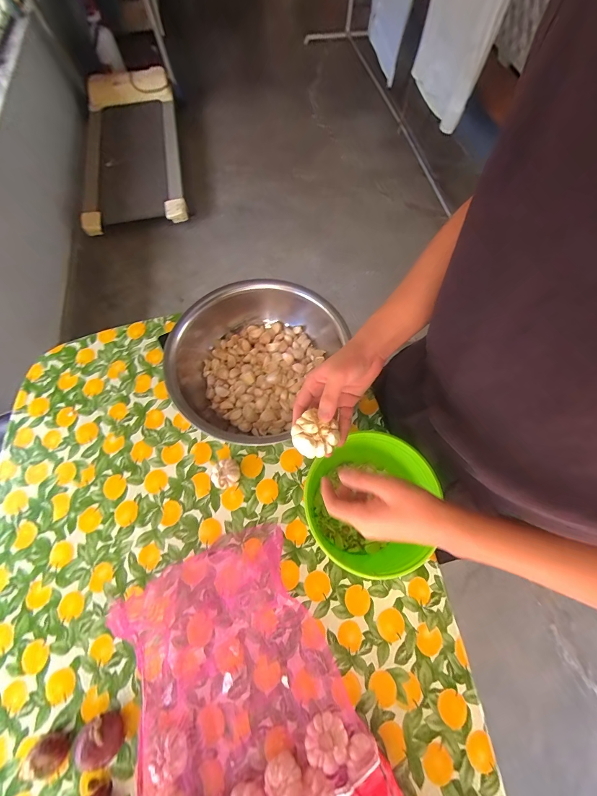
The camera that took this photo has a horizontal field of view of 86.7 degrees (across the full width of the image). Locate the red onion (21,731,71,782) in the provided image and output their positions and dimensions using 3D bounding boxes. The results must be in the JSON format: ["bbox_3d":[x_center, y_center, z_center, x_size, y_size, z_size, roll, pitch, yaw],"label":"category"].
[{"bbox_3d":[-0.386,0.547,0.486,0.059,0.047,0.048,-26,69,-10],"label":"red onion"}]

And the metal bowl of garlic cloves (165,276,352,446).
[{"bbox_3d":[-0.104,-0.081,0.699,0.368,0.128,0.375,0,67,1],"label":"metal bowl of garlic cloves"}]

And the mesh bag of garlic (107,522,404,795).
[{"bbox_3d":[-0.029,0.618,0.433,0.368,0.077,0.797,-27,69,-10],"label":"mesh bag of garlic"}]

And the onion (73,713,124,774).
[{"bbox_3d":[-0.304,0.527,0.493,0.058,0.048,0.056,0,67,1],"label":"onion"}]

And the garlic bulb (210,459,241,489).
[{"bbox_3d":[-0.148,0.155,0.645,0.060,0.035,0.051,-35,71,-13],"label":"garlic bulb"}]

